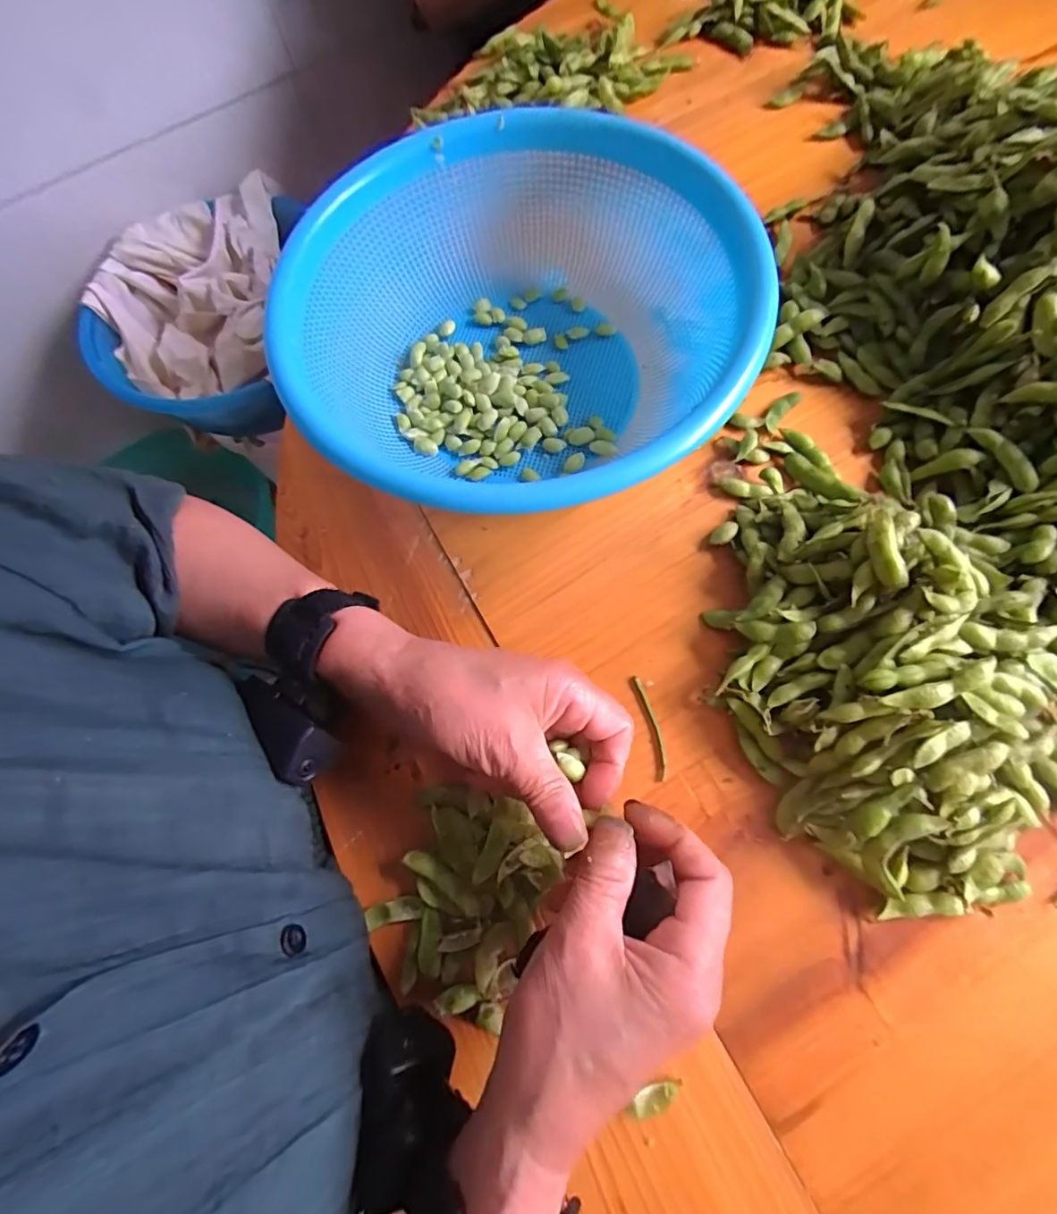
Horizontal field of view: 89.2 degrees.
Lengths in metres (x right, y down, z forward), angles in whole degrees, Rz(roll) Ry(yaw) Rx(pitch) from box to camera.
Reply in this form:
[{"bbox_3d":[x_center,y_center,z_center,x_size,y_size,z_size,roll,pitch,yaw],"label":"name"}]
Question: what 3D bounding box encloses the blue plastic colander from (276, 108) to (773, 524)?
[{"bbox_3d":[-0.007,-0.166,0.341,0.270,0.094,0.271,0,73,1],"label":"blue plastic colander"}]

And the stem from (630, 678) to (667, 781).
[{"bbox_3d":[0.071,0.070,0.312,0.009,0.004,0.060,-12,73,-3],"label":"stem"}]

